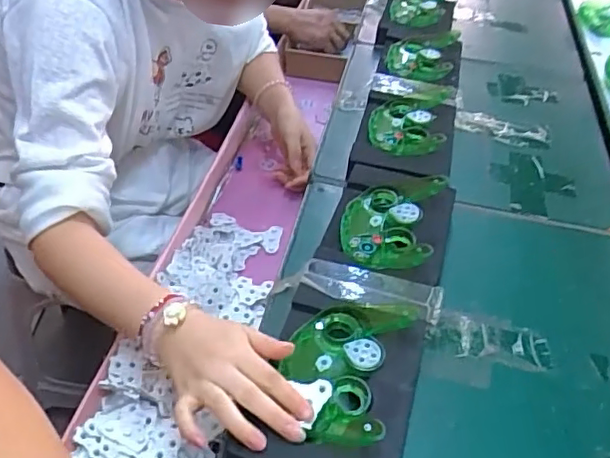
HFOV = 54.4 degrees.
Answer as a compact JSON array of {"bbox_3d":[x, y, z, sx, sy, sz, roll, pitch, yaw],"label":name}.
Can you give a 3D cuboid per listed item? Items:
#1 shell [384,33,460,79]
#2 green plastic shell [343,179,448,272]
[{"bbox_3d":[0.173,-0.257,0.878,0.092,0.032,0.114,18,45,11],"label":"shell"},{"bbox_3d":[0.091,-0.019,0.632,0.099,0.033,0.135,15,43,9],"label":"green plastic shell"}]

